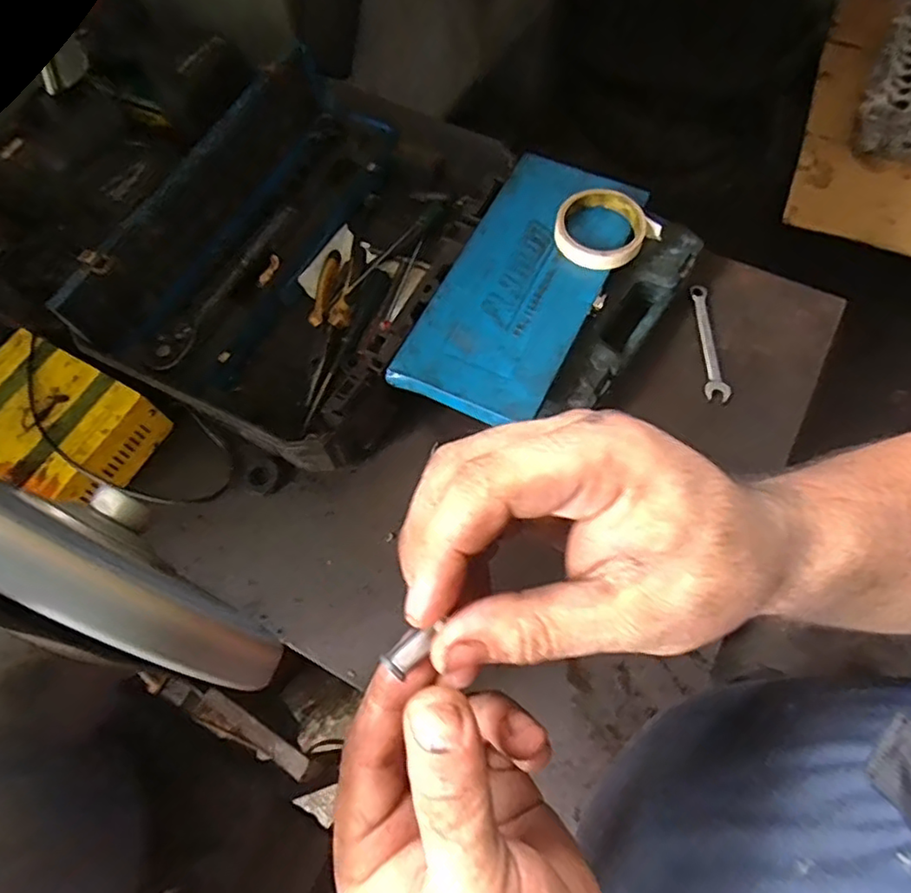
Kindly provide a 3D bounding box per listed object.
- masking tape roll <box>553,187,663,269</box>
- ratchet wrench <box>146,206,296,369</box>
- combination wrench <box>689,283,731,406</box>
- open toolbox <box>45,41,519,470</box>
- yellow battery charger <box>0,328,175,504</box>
[{"bbox_3d":[0.151,-0.223,0.625,0.090,0.028,0.090,-1,66,2],"label":"masking tape roll"},{"bbox_3d":[-0.246,-0.179,0.661,0.029,0.017,0.244,26,70,13],"label":"ratchet wrench"},{"bbox_3d":[0.282,-0.118,0.674,0.025,0.009,0.152,0,66,3],"label":"combination wrench"},{"bbox_3d":[-0.151,-0.222,0.681,0.335,0.119,0.459,25,69,13],"label":"open toolbox"},{"bbox_3d":[-0.404,-0.019,0.616,0.190,0.070,0.135,27,70,14],"label":"yellow battery charger"}]

